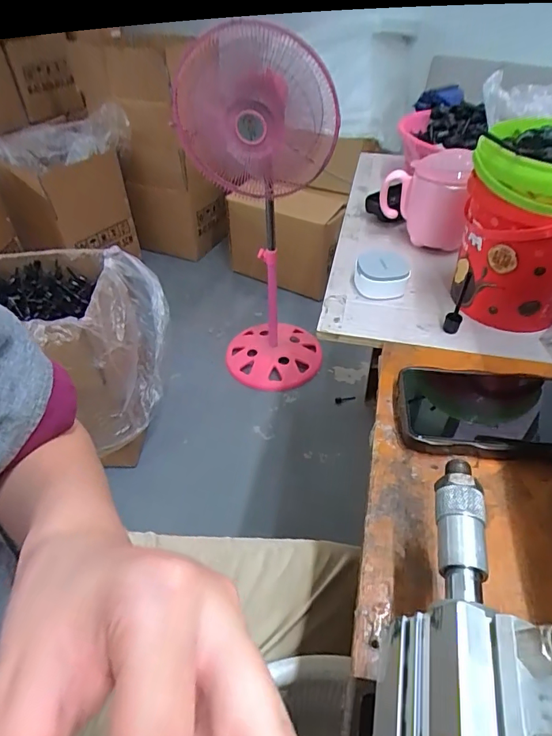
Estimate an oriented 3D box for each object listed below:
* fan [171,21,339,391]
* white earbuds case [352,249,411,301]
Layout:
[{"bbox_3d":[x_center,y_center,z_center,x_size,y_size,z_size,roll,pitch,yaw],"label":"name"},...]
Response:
[{"bbox_3d":[-0.042,-0.333,1.164,0.341,0.861,0.283,-6,45,-5],"label":"fan"},{"bbox_3d":[0.112,-0.101,0.484,0.054,0.030,0.059,7,46,8],"label":"white earbuds case"}]

